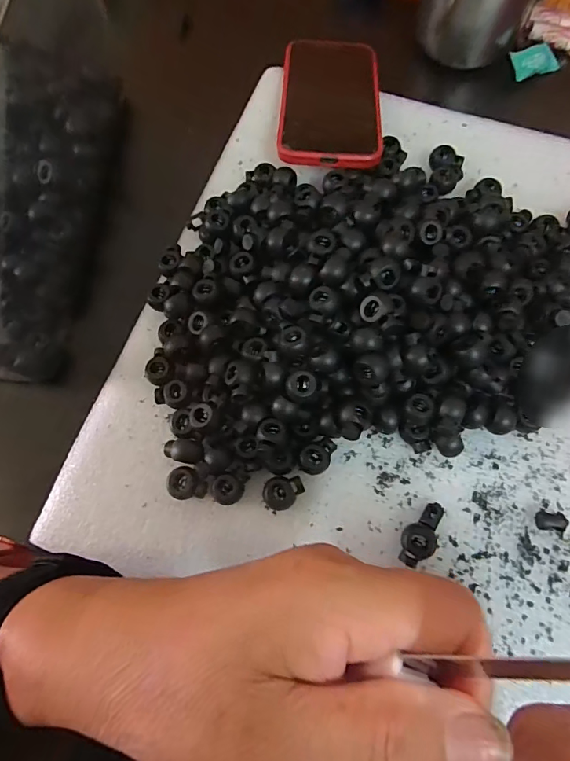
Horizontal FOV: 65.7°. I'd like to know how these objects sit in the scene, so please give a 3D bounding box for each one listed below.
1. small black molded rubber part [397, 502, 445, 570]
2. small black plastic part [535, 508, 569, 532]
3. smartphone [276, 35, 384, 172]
[{"bbox_3d":[0.073,0.081,0.234,0.016,0.014,0.036,31,77,11],"label":"small black molded rubber part"},{"bbox_3d":[0.143,0.075,0.236,0.014,0.008,0.011,3,74,3],"label":"small black plastic part"},{"bbox_3d":[0.033,-0.204,0.317,0.068,0.007,0.137,4,64,0],"label":"smartphone"}]

